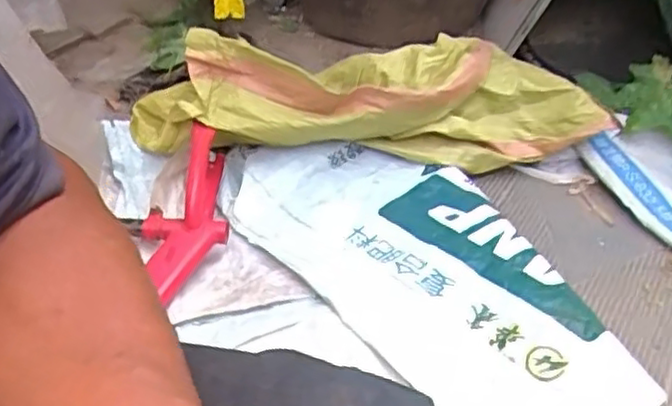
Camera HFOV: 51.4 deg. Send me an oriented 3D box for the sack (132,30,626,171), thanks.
[{"bbox_3d":[0.040,-0.158,1.096,0.732,0.187,0.165,1,39,4],"label":"sack"}]

